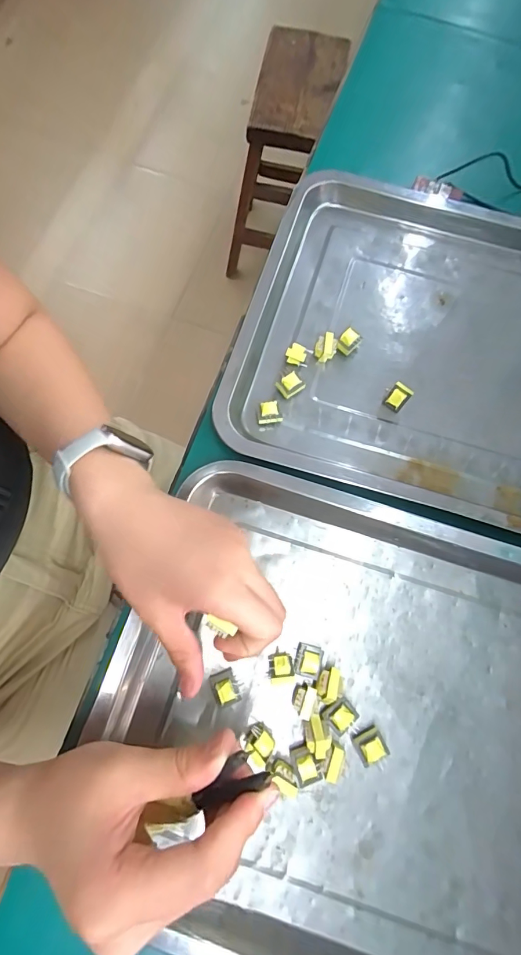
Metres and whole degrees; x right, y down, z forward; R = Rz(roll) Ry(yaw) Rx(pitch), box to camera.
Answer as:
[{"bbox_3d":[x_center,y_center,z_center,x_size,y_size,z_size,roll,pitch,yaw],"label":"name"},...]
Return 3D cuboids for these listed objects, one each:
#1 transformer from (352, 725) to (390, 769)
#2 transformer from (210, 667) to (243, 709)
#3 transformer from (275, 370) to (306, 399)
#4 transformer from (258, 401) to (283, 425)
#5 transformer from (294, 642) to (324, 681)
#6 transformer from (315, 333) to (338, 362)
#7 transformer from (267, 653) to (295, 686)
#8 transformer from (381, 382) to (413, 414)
[{"bbox_3d":[0.072,0.177,0.275,0.019,0.014,0.017,-24,76,-9],"label":"transformer"},{"bbox_3d":[-0.023,0.143,0.284,0.017,0.019,0.020,-21,76,-8],"label":"transformer"},{"bbox_3d":[0.024,-0.075,0.343,0.018,0.016,0.015,-35,78,-11],"label":"transformer"},{"bbox_3d":[0.007,-0.052,0.333,0.018,0.013,0.014,-1,74,-3],"label":"transformer"},{"bbox_3d":[0.033,0.127,0.289,0.017,0.016,0.020,17,74,2],"label":"transformer"},{"bbox_3d":[0.055,-0.109,0.353,0.017,0.017,0.019,13,74,1],"label":"transformer"},{"bbox_3d":[0.014,0.133,0.286,0.018,0.019,0.022,-4,74,-4],"label":"transformer"},{"bbox_3d":[0.110,-0.066,0.340,0.019,0.020,0.015,43,77,9],"label":"transformer"}]

